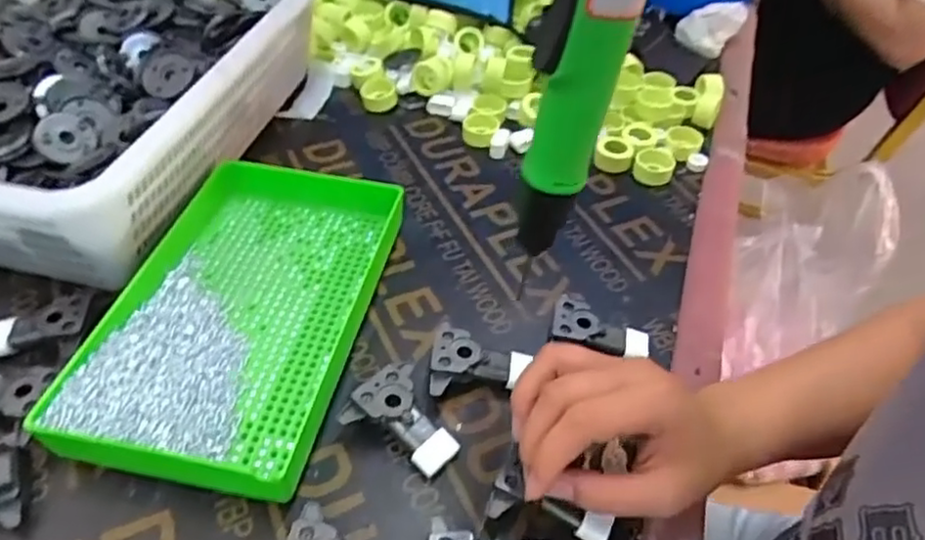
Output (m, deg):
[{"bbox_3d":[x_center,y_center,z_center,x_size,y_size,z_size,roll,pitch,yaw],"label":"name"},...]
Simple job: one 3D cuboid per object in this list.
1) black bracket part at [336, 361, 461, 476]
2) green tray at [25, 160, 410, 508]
[{"bbox_3d":[-0.038,0.092,0.390,0.050,0.026,0.062,-25,51,-24],"label":"black bracket part"},{"bbox_3d":[-0.147,0.021,0.447,0.160,0.037,0.257,10,46,7],"label":"green tray"}]

